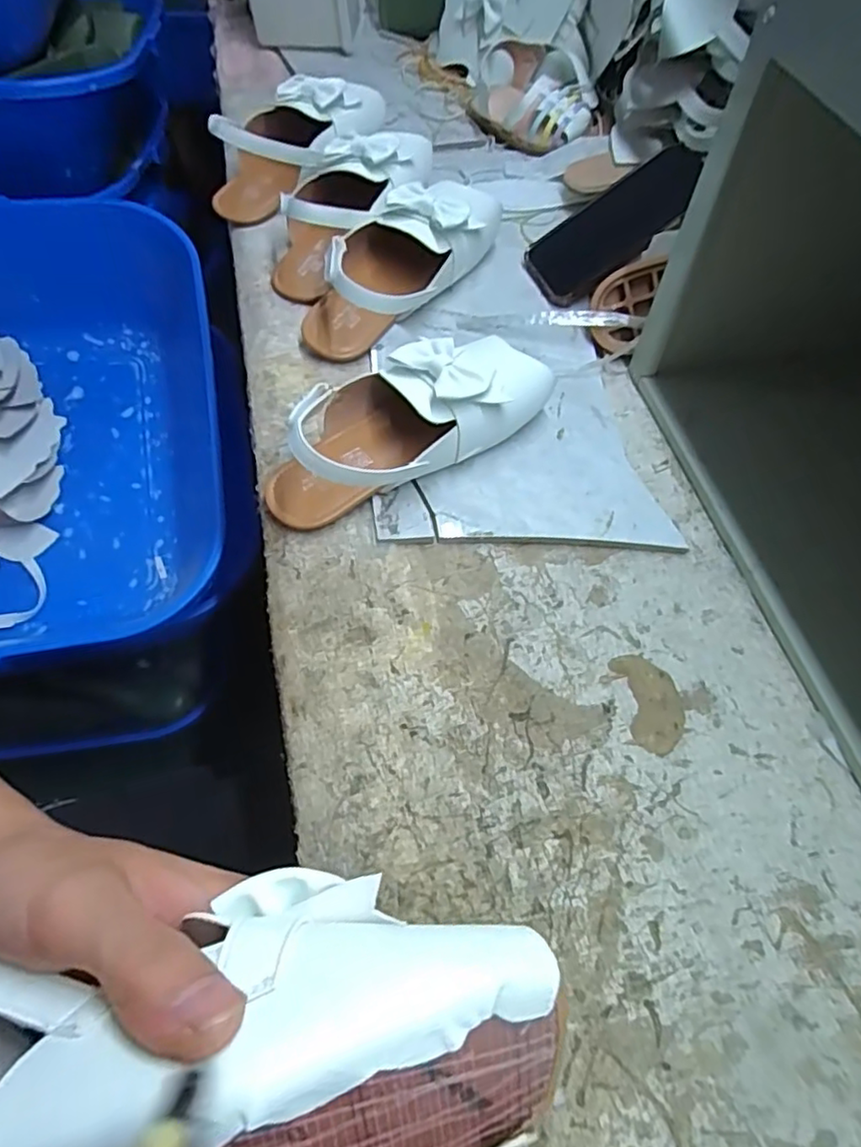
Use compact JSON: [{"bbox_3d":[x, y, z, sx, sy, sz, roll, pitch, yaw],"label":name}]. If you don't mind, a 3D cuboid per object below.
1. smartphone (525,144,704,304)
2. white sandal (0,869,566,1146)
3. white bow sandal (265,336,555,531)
[{"bbox_3d":[0.154,-0.290,0.527,0.146,0.012,0.080,-32,61,23],"label":"smartphone"},{"bbox_3d":[-0.069,0.147,0.183,0.212,0.088,0.067,-12,18,-8],"label":"white sandal"},{"bbox_3d":[-0.018,-0.107,0.429,0.209,0.065,0.089,-31,65,-19],"label":"white bow sandal"}]

